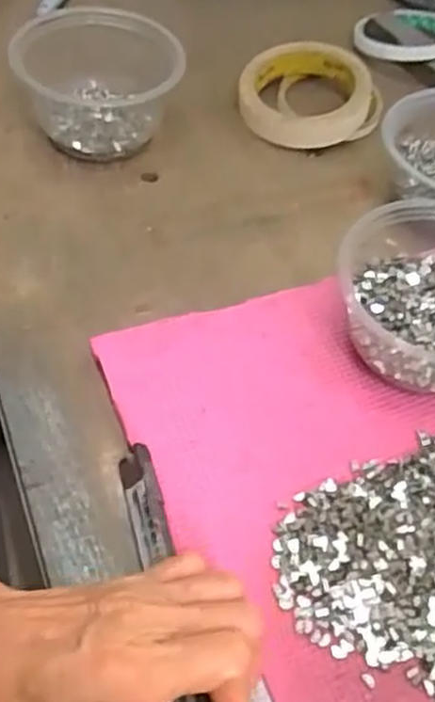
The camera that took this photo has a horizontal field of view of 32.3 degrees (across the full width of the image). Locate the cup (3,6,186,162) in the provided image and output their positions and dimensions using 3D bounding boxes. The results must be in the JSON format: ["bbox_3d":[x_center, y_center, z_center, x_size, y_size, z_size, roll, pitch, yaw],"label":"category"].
[{"bbox_3d":[-0.086,-0.191,0.537,0.118,0.062,0.101,1,55,-4],"label":"cup"}]

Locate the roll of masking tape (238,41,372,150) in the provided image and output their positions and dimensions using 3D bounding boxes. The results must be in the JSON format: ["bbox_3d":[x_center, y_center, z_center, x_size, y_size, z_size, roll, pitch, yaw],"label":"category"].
[{"bbox_3d":[0.067,-0.198,0.580,0.096,0.033,0.096,3,54,-4],"label":"roll of masking tape"}]

